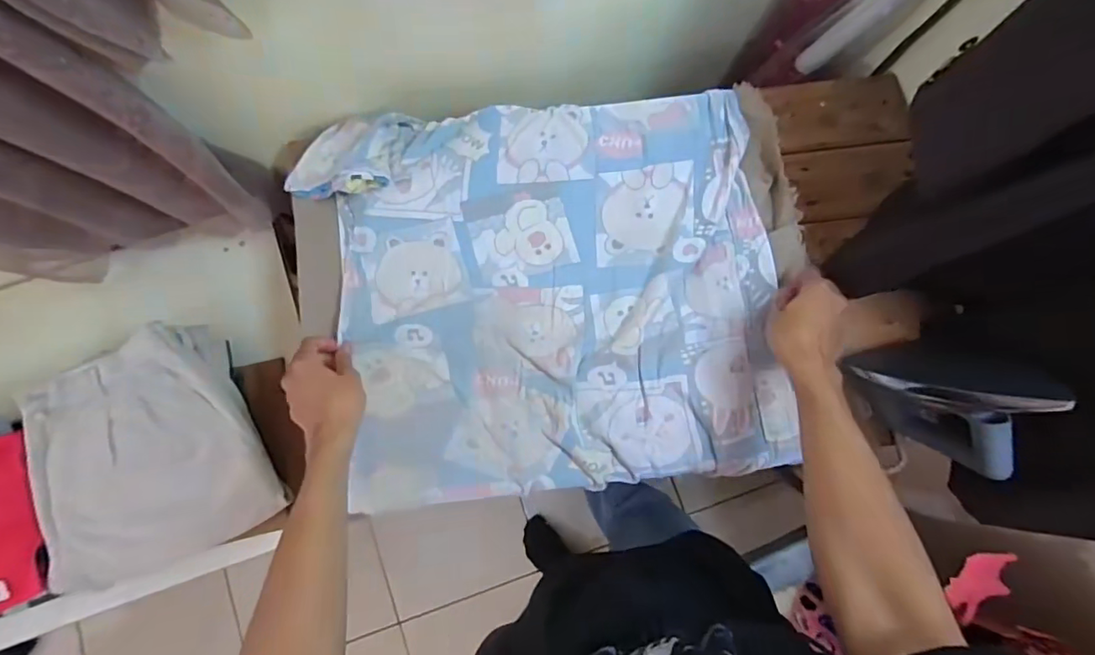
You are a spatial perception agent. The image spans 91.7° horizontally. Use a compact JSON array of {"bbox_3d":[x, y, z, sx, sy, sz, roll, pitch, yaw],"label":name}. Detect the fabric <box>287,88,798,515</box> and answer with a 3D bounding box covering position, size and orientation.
[{"bbox_3d":[0.001,-0.048,0.656,0.556,0.095,0.469,-6,72,-1],"label":"fabric"}]

